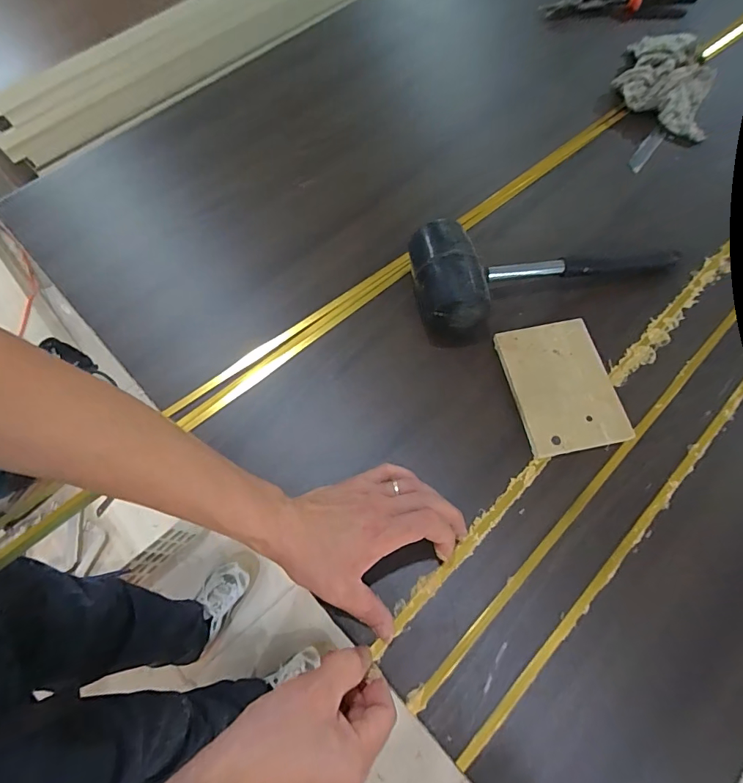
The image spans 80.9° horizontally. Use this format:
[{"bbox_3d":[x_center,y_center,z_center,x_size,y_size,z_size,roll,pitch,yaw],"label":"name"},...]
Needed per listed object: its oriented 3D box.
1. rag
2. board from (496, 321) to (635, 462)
[{"bbox_3d":[0.414,-0.448,0.619,0.120,0.048,0.190,13,68,6],"label":"rag"},{"bbox_3d":[0.194,-0.007,0.449,0.099,0.010,0.138,-11,67,-4],"label":"board"}]

